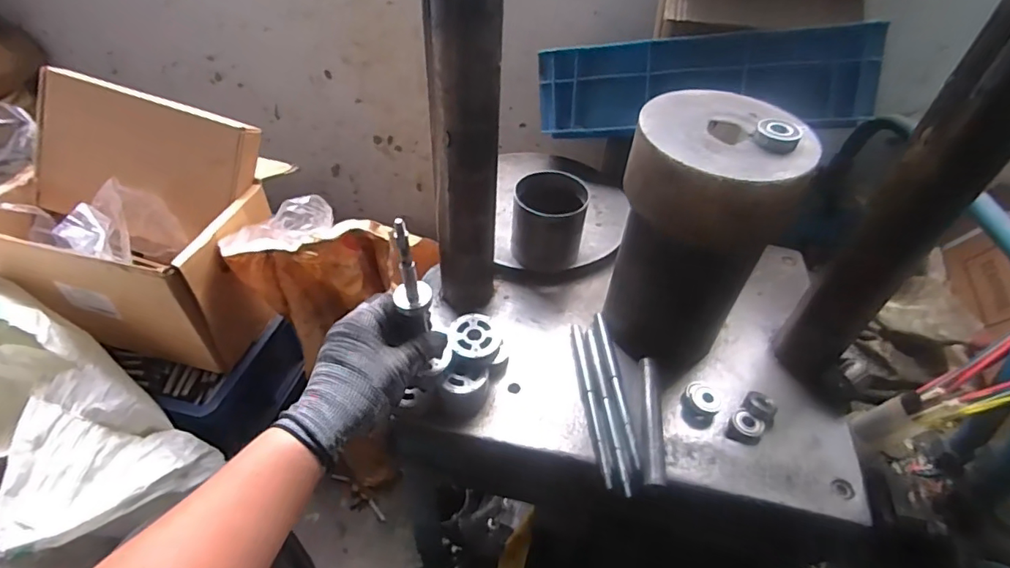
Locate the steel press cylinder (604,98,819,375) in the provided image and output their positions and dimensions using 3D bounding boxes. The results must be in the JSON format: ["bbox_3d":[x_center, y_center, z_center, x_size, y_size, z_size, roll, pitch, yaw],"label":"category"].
[{"bbox_3d":[0.181,-0.039,0.527,0.142,0.262,0.137,26,50,20],"label":"steel press cylinder"}]

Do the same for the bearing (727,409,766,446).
[{"bbox_3d":[0.247,0.145,0.527,0.031,0.015,0.036,17,47,13],"label":"bearing"}]

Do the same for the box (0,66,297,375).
[{"bbox_3d":[-0.503,-0.087,0.725,0.314,0.291,0.257,12,46,7],"label":"box"}]

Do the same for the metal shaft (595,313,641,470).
[{"bbox_3d":[0.118,0.104,0.546,0.008,0.007,0.186,-2,46,-6],"label":"metal shaft"}]

